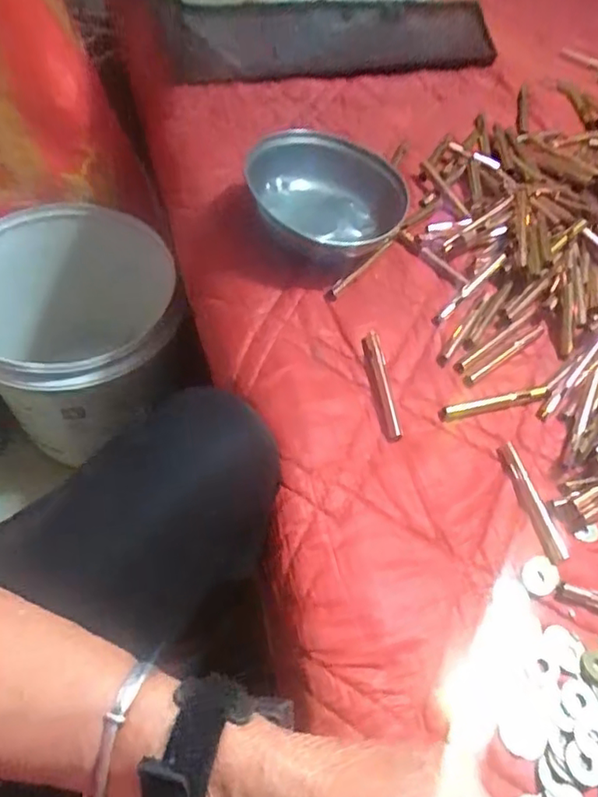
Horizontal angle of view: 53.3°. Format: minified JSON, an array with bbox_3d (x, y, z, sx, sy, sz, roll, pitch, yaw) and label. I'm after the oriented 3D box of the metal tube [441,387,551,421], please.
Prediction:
[{"bbox_3d":[0.152,0.003,0.456,0.090,0.011,0.011,-10,59,-14],"label":"metal tube"}]

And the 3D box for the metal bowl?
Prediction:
[{"bbox_3d":[0.024,-0.164,0.507,0.129,0.066,0.133,0,57,0],"label":"metal bowl"}]

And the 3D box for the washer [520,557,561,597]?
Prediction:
[{"bbox_3d":[0.157,0.115,0.387,0.023,0.004,0.025,3,56,-5],"label":"washer"}]

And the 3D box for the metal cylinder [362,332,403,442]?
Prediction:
[{"bbox_3d":[0.062,-0.010,0.445,0.015,0.012,0.089,-4,57,-10],"label":"metal cylinder"}]

